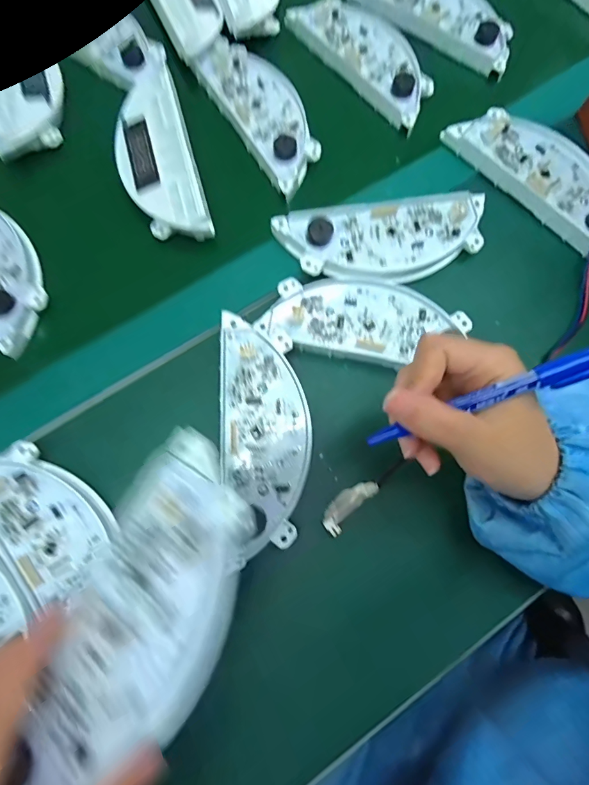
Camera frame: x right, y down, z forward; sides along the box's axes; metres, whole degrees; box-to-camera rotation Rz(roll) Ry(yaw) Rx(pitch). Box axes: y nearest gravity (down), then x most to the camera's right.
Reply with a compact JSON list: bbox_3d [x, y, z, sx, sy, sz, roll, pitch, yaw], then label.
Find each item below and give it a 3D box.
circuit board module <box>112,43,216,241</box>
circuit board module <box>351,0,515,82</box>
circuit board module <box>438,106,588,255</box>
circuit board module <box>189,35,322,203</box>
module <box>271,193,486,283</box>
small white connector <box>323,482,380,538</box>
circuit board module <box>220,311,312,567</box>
[{"bbox_3d":[-0.129,-0.229,0.368,0.066,0.016,0.221,-15,77,-8],"label":"circuit board module"},{"bbox_3d":[0.146,-0.392,0.424,0.178,0.019,0.079,32,75,5],"label":"circuit board module"},{"bbox_3d":[0.221,-0.189,0.359,0.066,0.015,0.177,-42,82,-5],"label":"circuit board module"},{"bbox_3d":[-0.030,-0.269,0.389,0.066,0.019,0.183,-31,79,-11],"label":"circuit board module"},{"bbox_3d":[0.076,-0.127,0.334,0.172,0.017,0.070,-10,76,-7],"label":"module"},{"bbox_3d":[0.038,0.079,0.294,0.018,0.006,0.046,44,77,8],"label":"small white connector"},{"bbox_3d":[-0.021,0.027,0.297,0.062,0.020,0.167,-1,75,-4],"label":"circuit board module"}]

